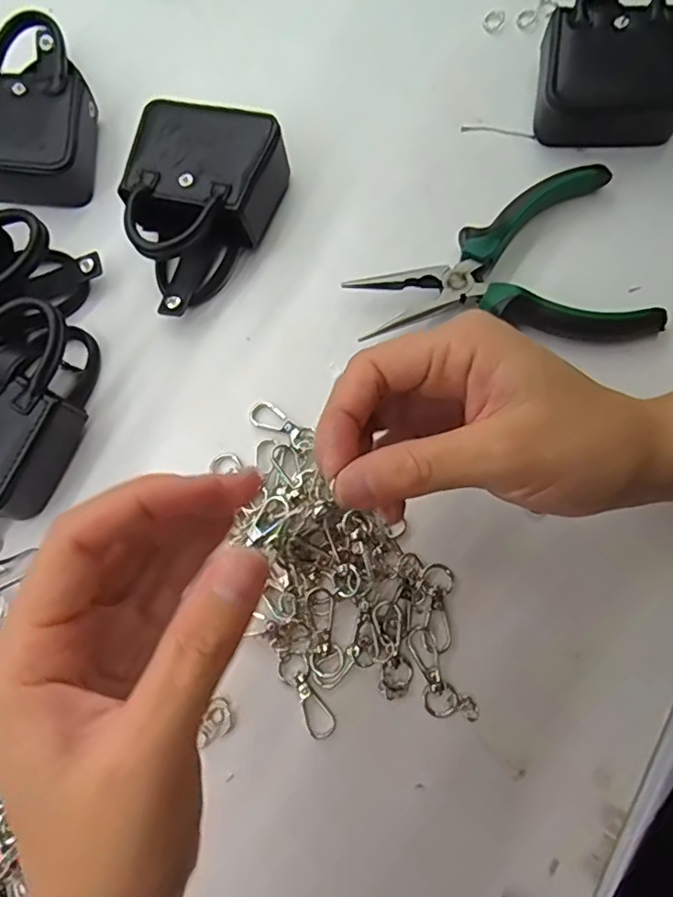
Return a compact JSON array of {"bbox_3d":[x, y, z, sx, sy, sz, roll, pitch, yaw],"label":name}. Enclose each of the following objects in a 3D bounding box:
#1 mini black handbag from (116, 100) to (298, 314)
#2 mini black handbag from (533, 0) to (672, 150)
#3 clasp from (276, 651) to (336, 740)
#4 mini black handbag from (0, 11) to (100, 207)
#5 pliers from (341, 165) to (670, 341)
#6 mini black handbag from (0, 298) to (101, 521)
[{"bbox_3d":[-0.074,-0.127,0.315,0.075,0.039,0.106,12,76,5],"label":"mini black handbag"},{"bbox_3d":[0.151,-0.218,0.325,0.077,0.048,0.098,7,76,3],"label":"mini black handbag"},{"bbox_3d":[-0.014,0.112,0.270,0.014,0.004,0.041,-27,76,-5],"label":"clasp"},{"bbox_3d":[-0.170,-0.192,0.338,0.076,0.033,0.099,9,76,4],"label":"mini black handbag"},{"bbox_3d":[0.084,-0.091,0.311,0.148,0.021,0.094,-12,75,-2],"label":"pliers"},{"bbox_3d":[-0.161,-0.023,0.290,0.068,0.046,0.096,27,78,8],"label":"mini black handbag"}]

